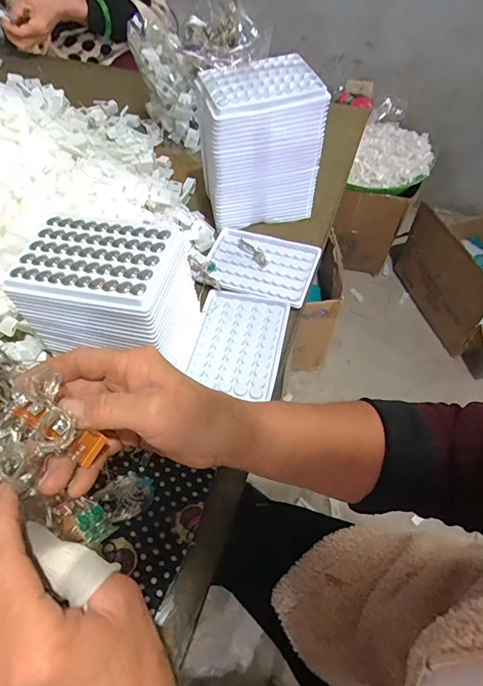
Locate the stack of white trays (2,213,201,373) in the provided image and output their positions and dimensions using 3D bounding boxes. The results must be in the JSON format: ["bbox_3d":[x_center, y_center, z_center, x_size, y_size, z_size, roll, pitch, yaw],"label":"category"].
[{"bbox_3d":[-0.117,-0.036,0.388,0.141,0.118,0.097,7,56,5],"label":"stack of white trays"}]

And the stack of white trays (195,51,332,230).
[{"bbox_3d":[0.021,-0.241,0.504,0.130,0.151,0.091,-13,57,-8],"label":"stack of white trays"}]

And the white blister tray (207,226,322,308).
[{"bbox_3d":[0.022,-0.097,0.495,0.130,0.005,0.094,16,58,11],"label":"white blister tray"}]

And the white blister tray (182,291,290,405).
[{"bbox_3d":[-0.003,-0.002,0.440,0.092,0.011,0.126,11,57,8],"label":"white blister tray"}]

